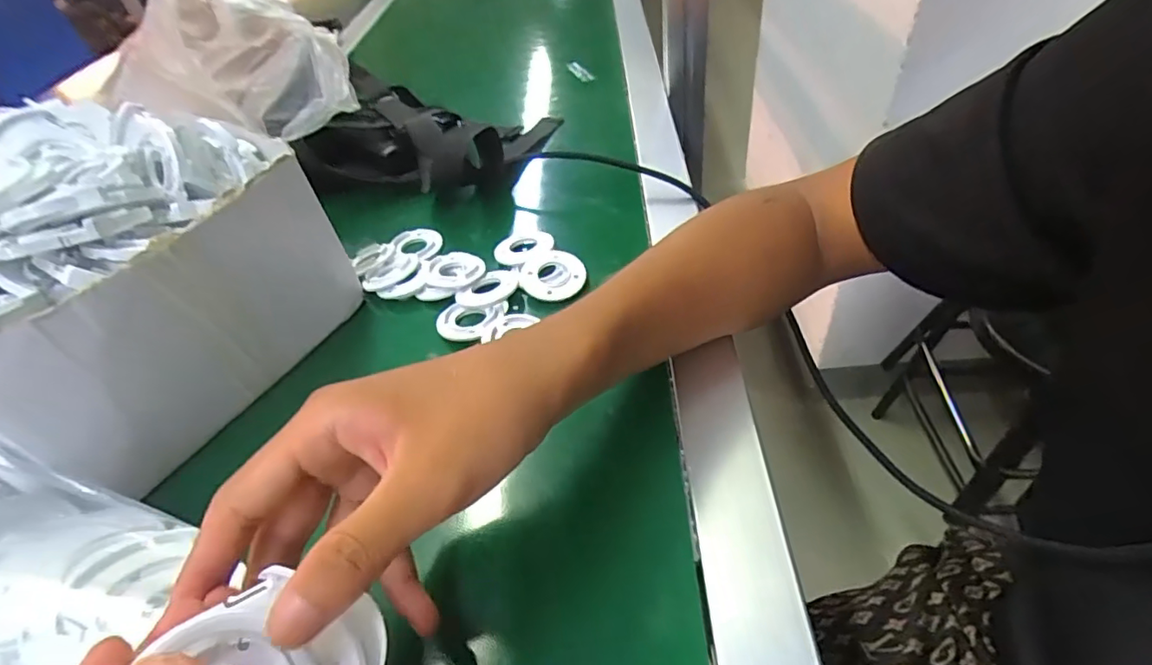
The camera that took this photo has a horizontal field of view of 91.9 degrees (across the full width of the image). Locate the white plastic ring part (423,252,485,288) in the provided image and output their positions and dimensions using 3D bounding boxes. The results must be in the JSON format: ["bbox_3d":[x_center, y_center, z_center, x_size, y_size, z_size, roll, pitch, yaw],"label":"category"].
[{"bbox_3d":[-0.087,-0.045,0.398,0.042,0.008,0.041,-12,44,-2],"label":"white plastic ring part"}]

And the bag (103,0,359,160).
[{"bbox_3d":[-0.270,-0.205,0.429,0.146,0.107,0.119,-34,49,-22],"label":"bag"}]

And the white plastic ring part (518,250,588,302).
[{"bbox_3d":[-0.017,-0.040,0.386,0.045,0.013,0.045,-8,44,2],"label":"white plastic ring part"}]

